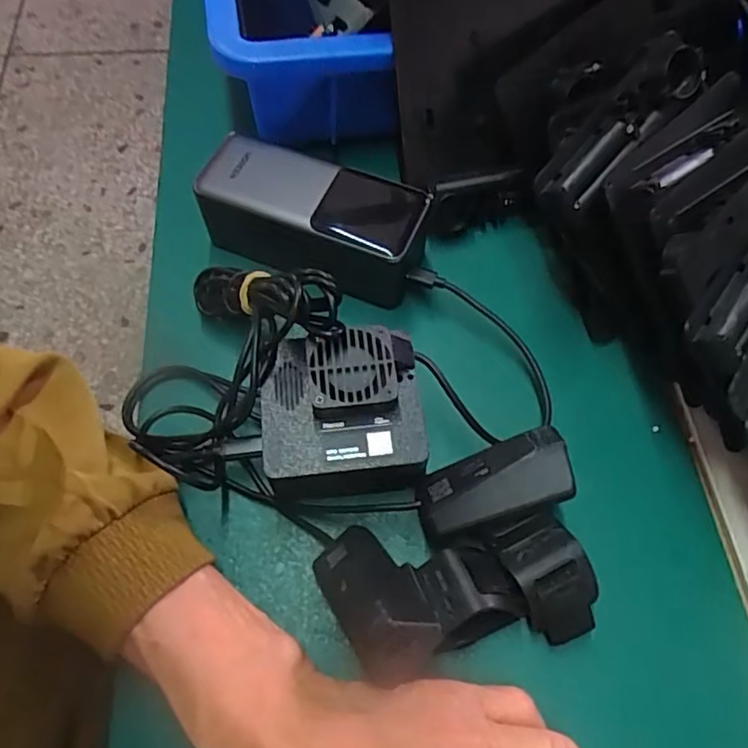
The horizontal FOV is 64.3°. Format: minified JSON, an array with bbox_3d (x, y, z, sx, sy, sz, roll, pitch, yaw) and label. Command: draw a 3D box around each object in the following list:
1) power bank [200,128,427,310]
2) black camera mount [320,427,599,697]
[{"bbox_3d":[-0.034,-0.090,0.349,0.131,0.055,0.057,18,63,7],"label":"power bank"},{"bbox_3d":[0.036,0.081,0.263,0.119,0.049,0.084,-11,63,-8],"label":"black camera mount"}]

